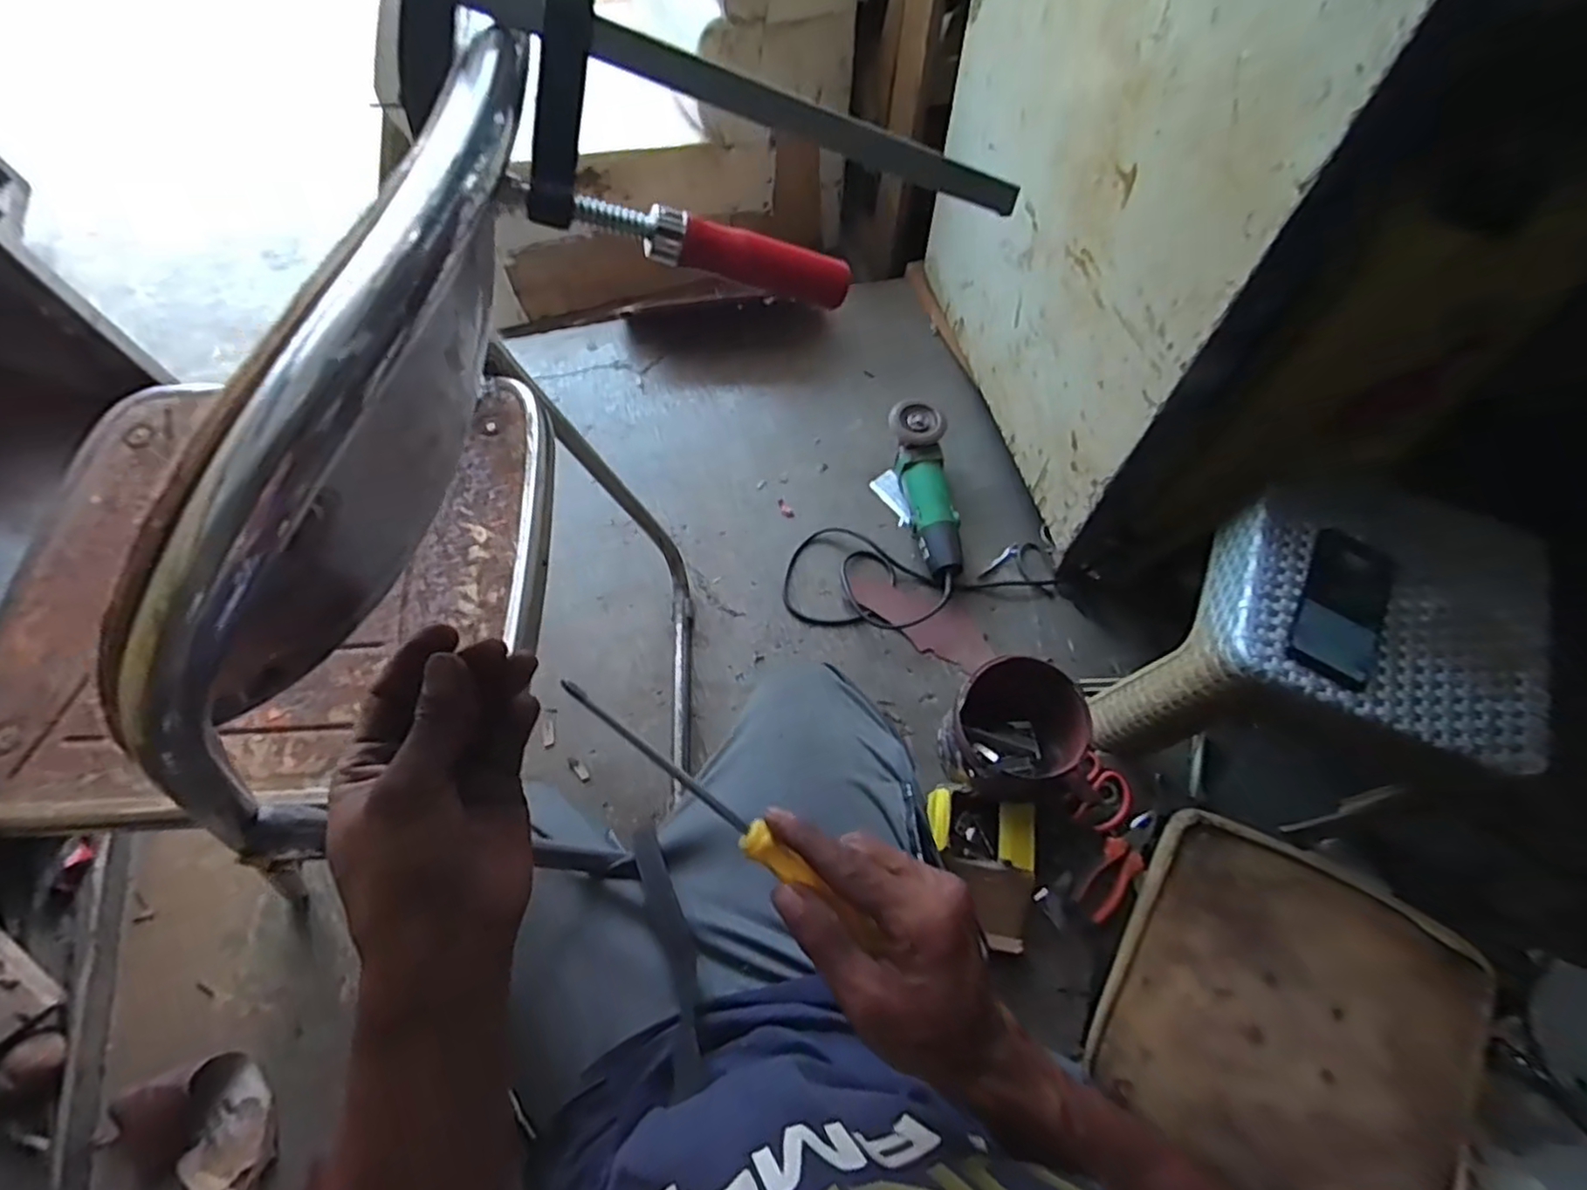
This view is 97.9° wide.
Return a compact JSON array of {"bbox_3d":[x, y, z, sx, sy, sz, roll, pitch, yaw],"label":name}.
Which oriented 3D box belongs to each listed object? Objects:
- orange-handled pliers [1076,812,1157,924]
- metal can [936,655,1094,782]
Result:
[{"bbox_3d":[0.413,0.340,0.875,0.048,0.021,0.152,39,70,14],"label":"orange-handled pliers"},{"bbox_3d":[0.276,0.164,0.869,0.154,0.173,0.163,1,66,-2],"label":"metal can"}]

